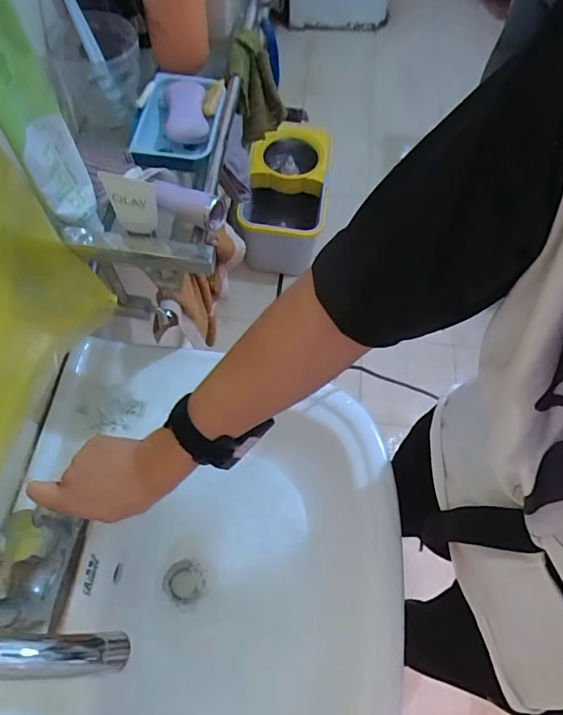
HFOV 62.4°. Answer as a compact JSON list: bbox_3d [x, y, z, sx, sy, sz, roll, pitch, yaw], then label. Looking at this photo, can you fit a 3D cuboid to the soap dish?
[{"bbox_3d":[-0.111,-0.258,0.497,0.081,0.028,0.117,6,64,1],"label":"soap dish"}]

